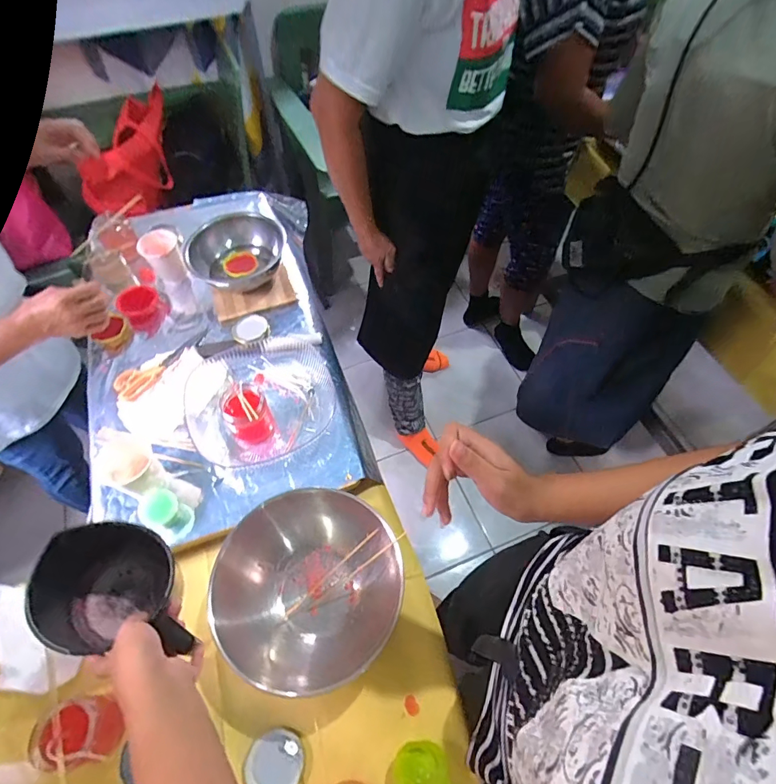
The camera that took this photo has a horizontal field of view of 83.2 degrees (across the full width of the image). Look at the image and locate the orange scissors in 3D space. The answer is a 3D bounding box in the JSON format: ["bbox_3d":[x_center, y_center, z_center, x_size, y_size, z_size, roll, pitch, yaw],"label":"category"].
[{"bbox_3d":[-0.408,-0.058,0.798,0.065,0.019,0.188,38,66,21],"label":"orange scissors"}]

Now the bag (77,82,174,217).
[{"bbox_3d":[-0.799,-0.724,1.356,0.136,0.240,0.344,20,61,13],"label":"bag"}]

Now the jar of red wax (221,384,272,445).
[{"bbox_3d":[-0.221,0.035,0.691,0.064,0.084,0.064,0,58,0],"label":"jar of red wax"}]

